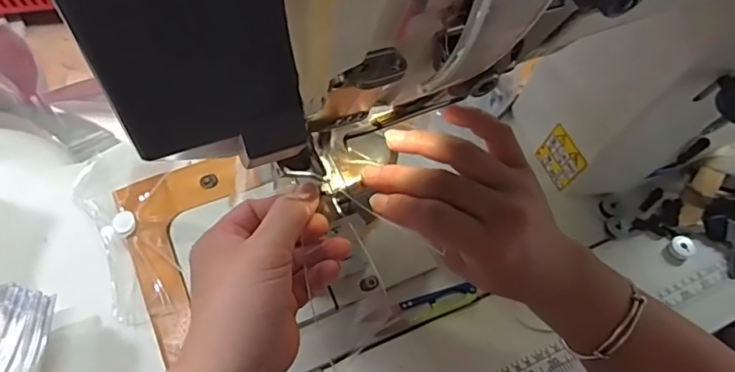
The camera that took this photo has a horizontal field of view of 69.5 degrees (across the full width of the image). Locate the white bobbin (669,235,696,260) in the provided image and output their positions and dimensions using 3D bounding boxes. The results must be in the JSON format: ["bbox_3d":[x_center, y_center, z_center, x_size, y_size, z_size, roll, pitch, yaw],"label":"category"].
[{"bbox_3d":[0.308,0.059,0.517,0.020,0.011,0.023,37,61,18],"label":"white bobbin"}]

